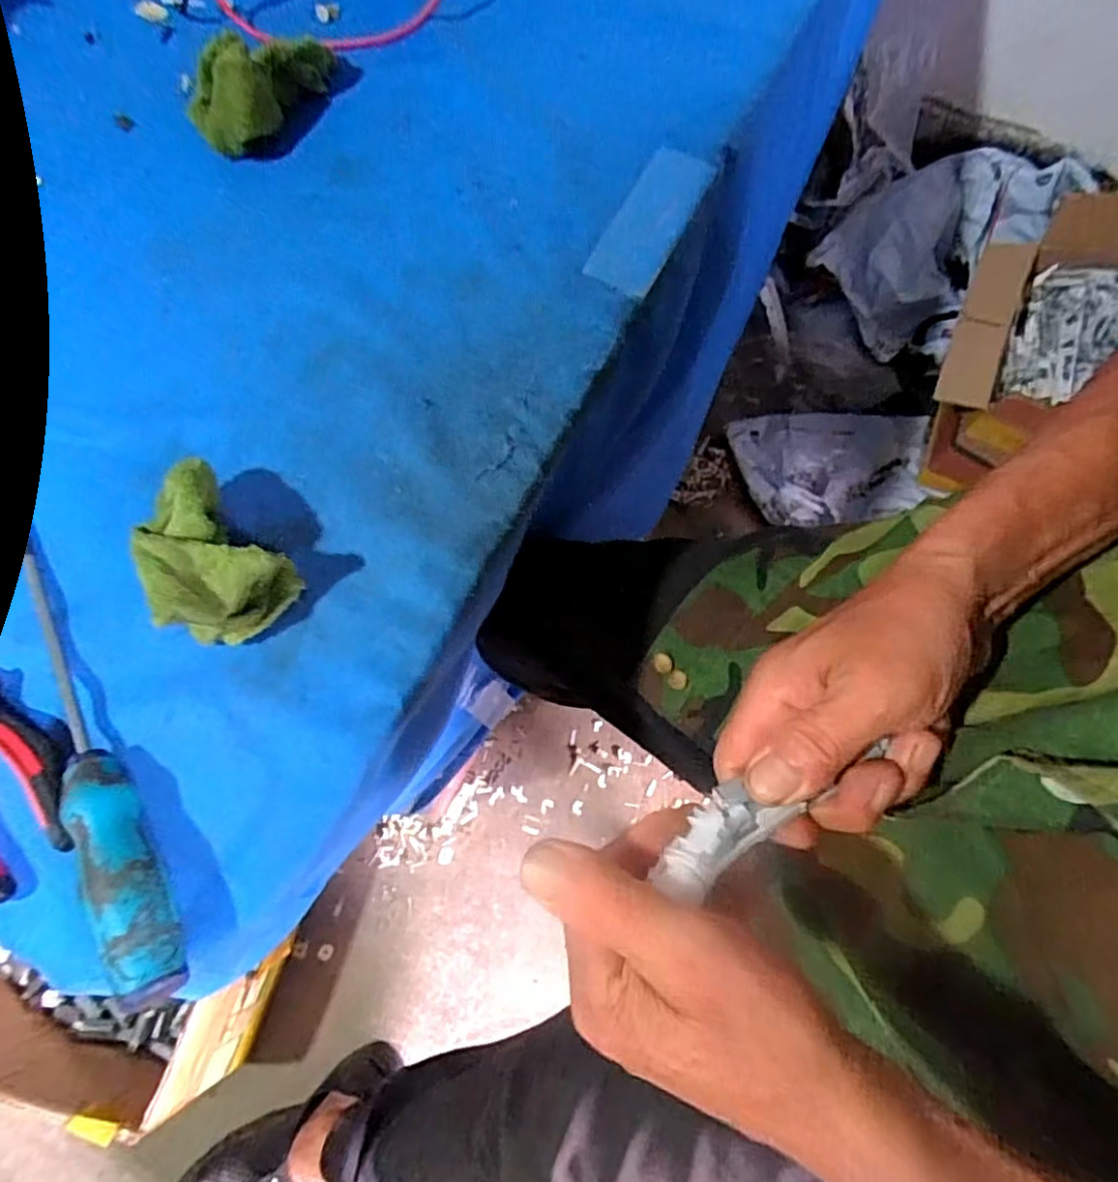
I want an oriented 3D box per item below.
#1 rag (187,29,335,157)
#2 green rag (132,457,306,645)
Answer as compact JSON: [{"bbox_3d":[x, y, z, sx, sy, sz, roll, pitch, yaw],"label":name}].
[{"bbox_3d":[-0.191,-0.326,0.429,0.098,0.050,0.054,-27,71,-7],"label":"rag"},{"bbox_3d":[-0.166,-0.017,0.313,0.050,0.054,0.076,-40,73,-12],"label":"green rag"}]

